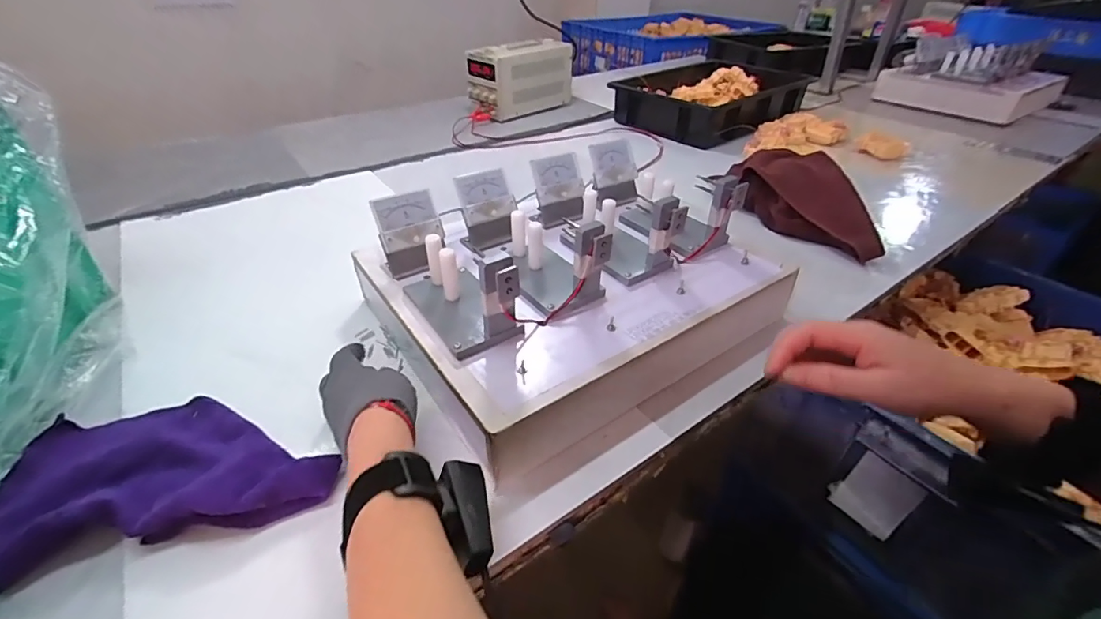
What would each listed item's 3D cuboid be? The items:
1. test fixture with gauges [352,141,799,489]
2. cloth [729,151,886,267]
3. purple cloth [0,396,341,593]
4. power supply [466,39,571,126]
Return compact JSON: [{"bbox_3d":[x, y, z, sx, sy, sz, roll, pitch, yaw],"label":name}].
[{"bbox_3d":[0.037,-0.050,0.515,0.389,0.129,0.291,-24,44,-28],"label":"test fixture with gauges"},{"bbox_3d":[0.379,-0.177,0.744,0.150,0.074,0.268,-3,38,-4],"label":"cloth"},{"bbox_3d":[-0.297,0.114,0.378,0.226,0.032,0.140,-11,39,-15],"label":"purple cloth"},{"bbox_3d":[-0.076,-0.607,1.246,0.270,0.156,0.143,-31,47,-34],"label":"power supply"}]

